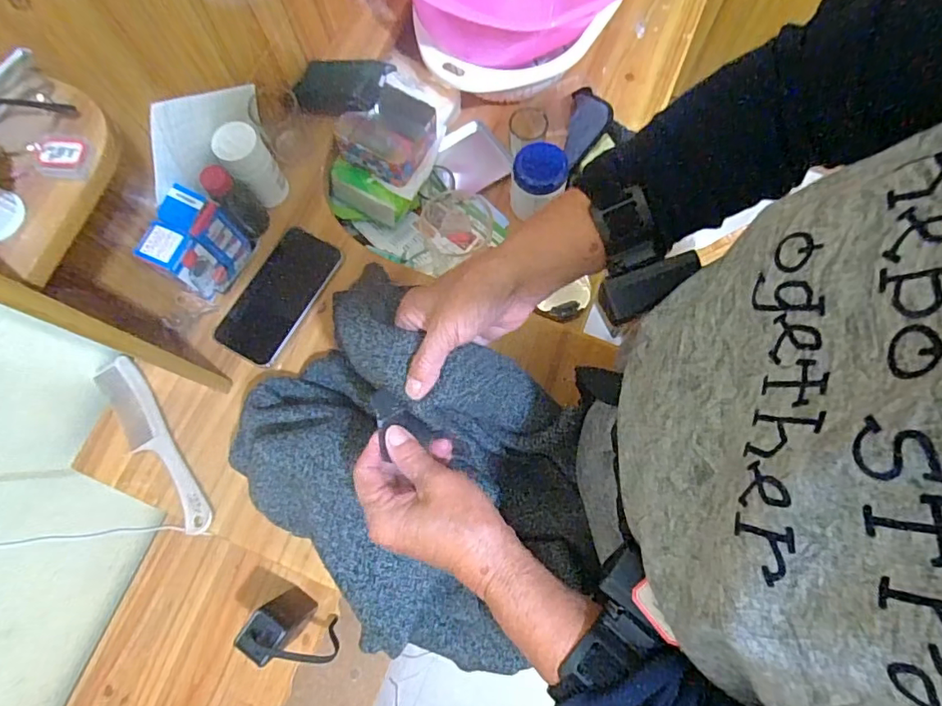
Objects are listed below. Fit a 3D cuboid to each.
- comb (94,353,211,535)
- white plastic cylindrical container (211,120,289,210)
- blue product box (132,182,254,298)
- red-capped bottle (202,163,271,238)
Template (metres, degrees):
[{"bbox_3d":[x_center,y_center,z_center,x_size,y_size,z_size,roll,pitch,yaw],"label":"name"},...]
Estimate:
[{"bbox_3d":[-0.340,0.096,0.567,0.047,0.009,0.214,-37,77,-8],"label":"comb"},{"bbox_3d":[-0.248,-0.213,0.596,0.045,0.093,0.046,0,75,1],"label":"white plastic cylindrical container"},{"bbox_3d":[-0.299,-0.116,0.575,0.051,0.099,0.084,24,77,8],"label":"blue product box"},{"bbox_3d":[-0.262,-0.171,0.589,0.036,0.099,0.034,0,75,1],"label":"red-capped bottle"}]

